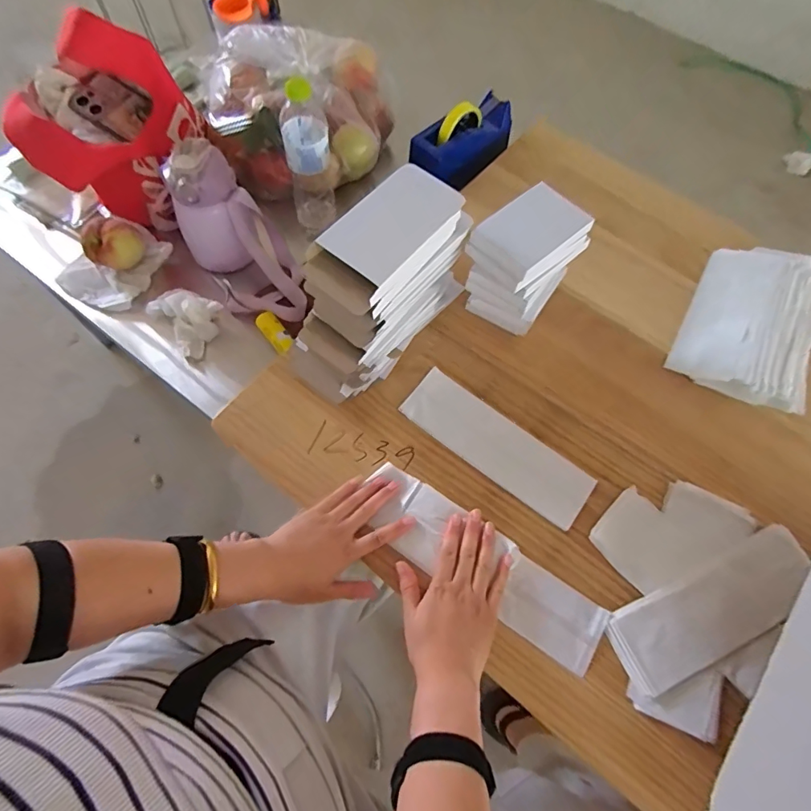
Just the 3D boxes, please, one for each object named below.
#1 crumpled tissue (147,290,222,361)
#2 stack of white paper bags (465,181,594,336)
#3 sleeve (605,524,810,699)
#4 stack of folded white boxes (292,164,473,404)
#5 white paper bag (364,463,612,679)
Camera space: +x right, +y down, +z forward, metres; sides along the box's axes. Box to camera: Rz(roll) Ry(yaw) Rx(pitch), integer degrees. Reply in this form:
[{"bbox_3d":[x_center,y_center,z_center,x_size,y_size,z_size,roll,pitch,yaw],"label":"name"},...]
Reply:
[{"bbox_3d":[-0.319,-0.132,0.697,0.081,0.041,0.106,-39,73,-17],"label":"crumpled tissue"},{"bbox_3d":[0.149,-0.181,0.613,0.105,0.155,0.125,37,70,14],"label":"stack of white paper bags"},{"bbox_3d":[0.347,0.222,0.520,0.255,0.004,0.083,-22,69,-11],"label":"sleeve"},{"bbox_3d":[-0.033,-0.138,0.565,0.103,0.191,0.239,43,71,16],"label":"stack of folded white boxes"},{"bbox_3d":[0.080,0.176,0.528,0.298,0.014,0.086,36,70,11],"label":"white paper bag"}]

